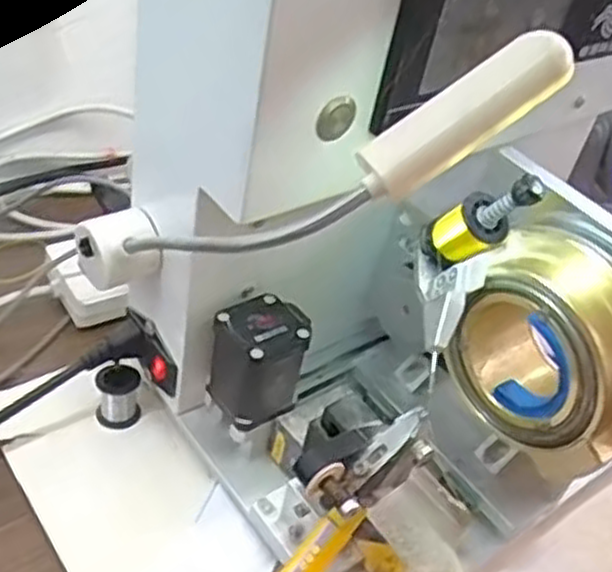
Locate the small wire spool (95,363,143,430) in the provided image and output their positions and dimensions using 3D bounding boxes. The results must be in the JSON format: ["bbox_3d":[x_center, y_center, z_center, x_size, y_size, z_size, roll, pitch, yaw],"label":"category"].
[{"bbox_3d":[-0.117,0.067,0.485,0.027,0.033,0.027,7,41,-7],"label":"small wire spool"}]

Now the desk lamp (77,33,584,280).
[{"bbox_3d":[-0.019,-0.039,0.339,0.262,0.033,0.093,-14,20,44],"label":"desk lamp"}]

